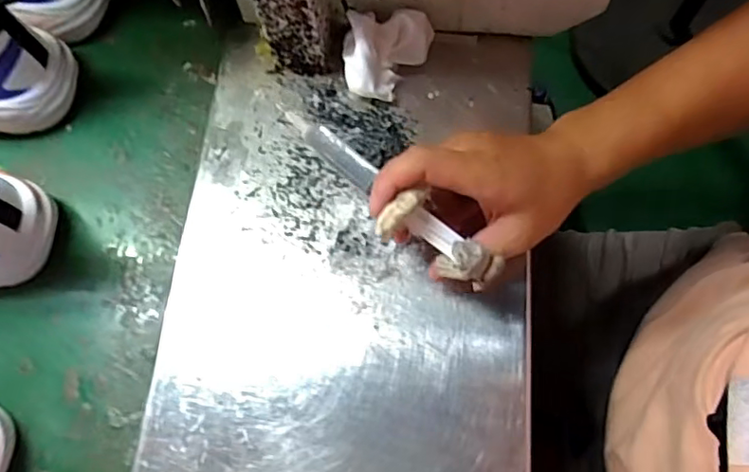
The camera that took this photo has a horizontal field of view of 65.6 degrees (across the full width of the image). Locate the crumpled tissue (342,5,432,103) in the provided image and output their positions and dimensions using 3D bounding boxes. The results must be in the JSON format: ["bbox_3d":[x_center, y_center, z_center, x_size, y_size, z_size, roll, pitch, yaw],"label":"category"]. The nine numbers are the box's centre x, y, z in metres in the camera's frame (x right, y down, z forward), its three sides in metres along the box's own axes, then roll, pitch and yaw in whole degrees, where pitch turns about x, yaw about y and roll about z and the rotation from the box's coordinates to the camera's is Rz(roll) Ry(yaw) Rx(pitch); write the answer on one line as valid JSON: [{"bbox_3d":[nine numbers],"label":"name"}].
[{"bbox_3d":[0.009,-0.132,0.423,0.063,0.042,0.056,2,70,3],"label":"crumpled tissue"}]

